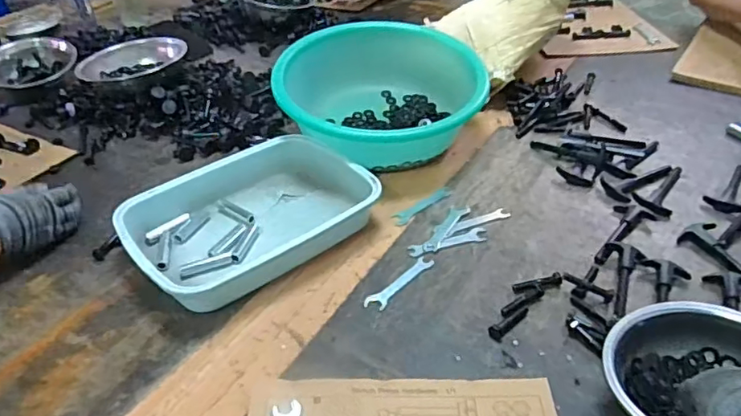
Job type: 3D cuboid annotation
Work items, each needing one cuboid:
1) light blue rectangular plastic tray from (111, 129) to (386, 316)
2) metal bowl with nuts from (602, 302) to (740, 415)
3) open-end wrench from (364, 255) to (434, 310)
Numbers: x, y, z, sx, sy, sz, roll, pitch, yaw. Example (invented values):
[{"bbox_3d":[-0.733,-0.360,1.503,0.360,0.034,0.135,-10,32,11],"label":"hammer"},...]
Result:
[{"bbox_3d":[-0.168,0.007,0.785,0.313,0.058,0.238,-25,43,-25],"label":"light blue rectangular plastic tray"},{"bbox_3d":[0.304,0.162,0.537,0.163,0.073,0.147,-14,39,-13],"label":"metal bowl with nuts"},{"bbox_3d":[0.036,0.091,0.709,0.027,0.004,0.110,27,48,34],"label":"open-end wrench"}]

